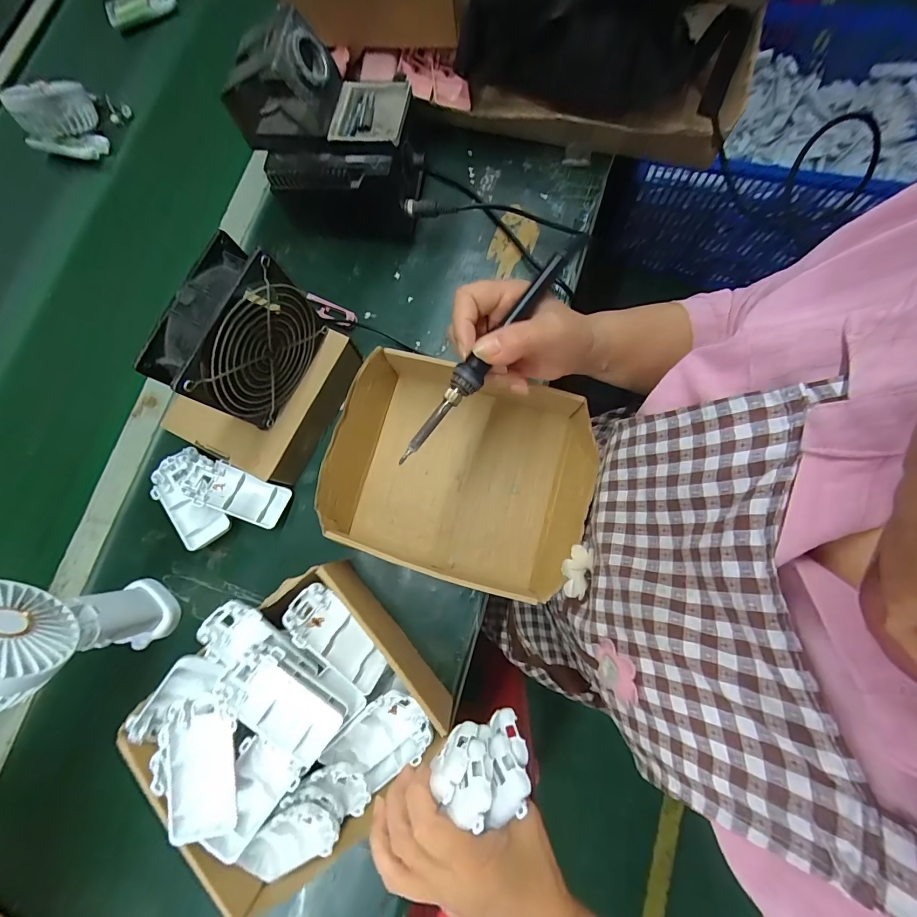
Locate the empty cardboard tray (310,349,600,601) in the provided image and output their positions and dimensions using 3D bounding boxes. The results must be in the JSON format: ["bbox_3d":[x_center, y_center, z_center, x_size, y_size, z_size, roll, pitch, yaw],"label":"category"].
[{"bbox_3d":[-0.001,0.016,0.386,0.235,0.078,0.183,17,80,6],"label":"empty cardboard tray"}]

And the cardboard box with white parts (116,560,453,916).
[{"bbox_3d":[-0.138,0.218,0.343,0.212,0.096,0.191,-38,79,-4],"label":"cardboard box with white parts"}]

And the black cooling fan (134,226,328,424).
[{"bbox_3d":[-0.178,-0.097,0.334,0.047,0.112,0.117,27,81,8],"label":"black cooling fan"}]

